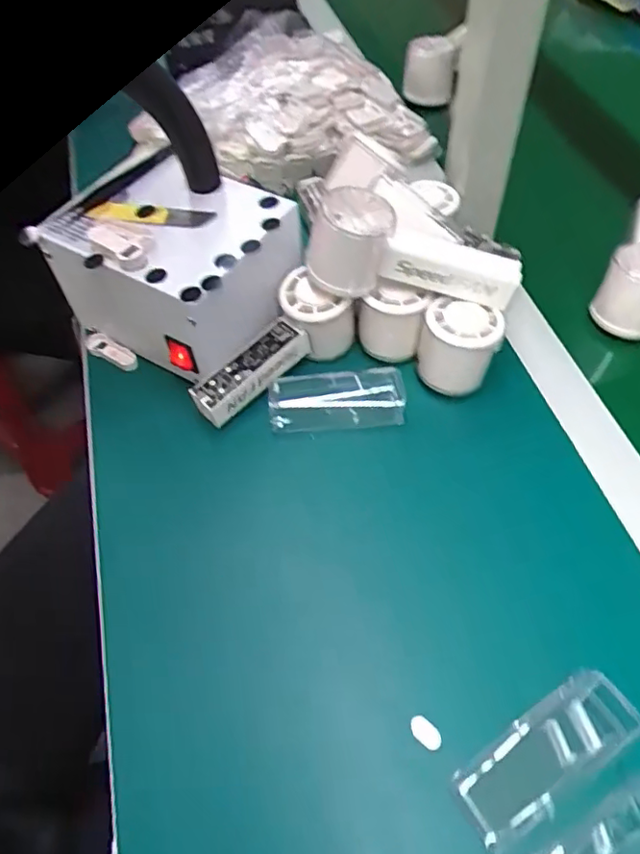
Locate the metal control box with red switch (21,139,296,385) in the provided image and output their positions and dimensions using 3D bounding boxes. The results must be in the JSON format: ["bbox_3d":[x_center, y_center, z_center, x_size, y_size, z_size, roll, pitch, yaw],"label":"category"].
[{"bbox_3d":[-0.109,-0.129,0.484,0.166,0.090,0.126,30,61,21],"label":"metal control box with red switch"}]

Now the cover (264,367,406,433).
[{"bbox_3d":[0.013,-0.021,0.459,0.103,0.018,0.042,-4,55,0],"label":"cover"}]

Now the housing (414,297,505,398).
[{"bbox_3d":[0.104,-0.056,0.457,0.057,0.065,0.048,13,57,12],"label":"housing"}]

